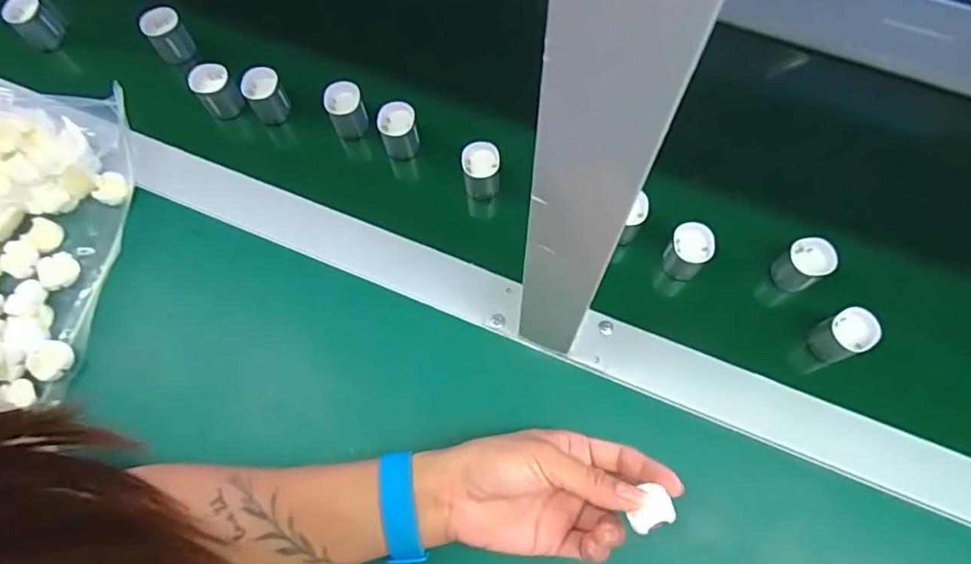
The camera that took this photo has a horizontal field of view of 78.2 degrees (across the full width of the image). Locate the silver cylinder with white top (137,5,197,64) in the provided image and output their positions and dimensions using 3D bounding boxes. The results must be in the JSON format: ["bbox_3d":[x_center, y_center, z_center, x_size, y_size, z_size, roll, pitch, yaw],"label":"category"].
[{"bbox_3d":[-0.281,-0.218,0.535,0.033,0.047,0.028,-35,75,-9],"label":"silver cylinder with white top"}]

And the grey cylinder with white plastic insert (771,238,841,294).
[{"bbox_3d":[0.227,-0.012,0.426,0.034,0.029,0.029,-26,74,-6],"label":"grey cylinder with white plastic insert"}]

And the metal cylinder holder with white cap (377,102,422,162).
[{"bbox_3d":[-0.069,-0.119,0.483,0.029,0.037,0.033,-9,73,-1],"label":"metal cylinder holder with white cap"}]

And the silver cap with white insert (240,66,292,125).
[{"bbox_3d":[-0.182,-0.153,0.502,0.031,0.042,0.031,0,73,1],"label":"silver cap with white insert"}]

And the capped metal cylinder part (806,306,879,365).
[{"bbox_3d":[0.243,0.037,0.407,0.031,0.033,0.028,-22,73,-5],"label":"capped metal cylinder part"}]

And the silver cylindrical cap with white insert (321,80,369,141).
[{"bbox_3d":[-0.113,-0.139,0.494,0.029,0.040,0.032,-17,73,-4],"label":"silver cylindrical cap with white insert"}]

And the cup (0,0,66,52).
[{"bbox_3d":[-0.410,-0.235,0.548,0.033,0.047,0.033,0,73,1],"label":"cup"}]

